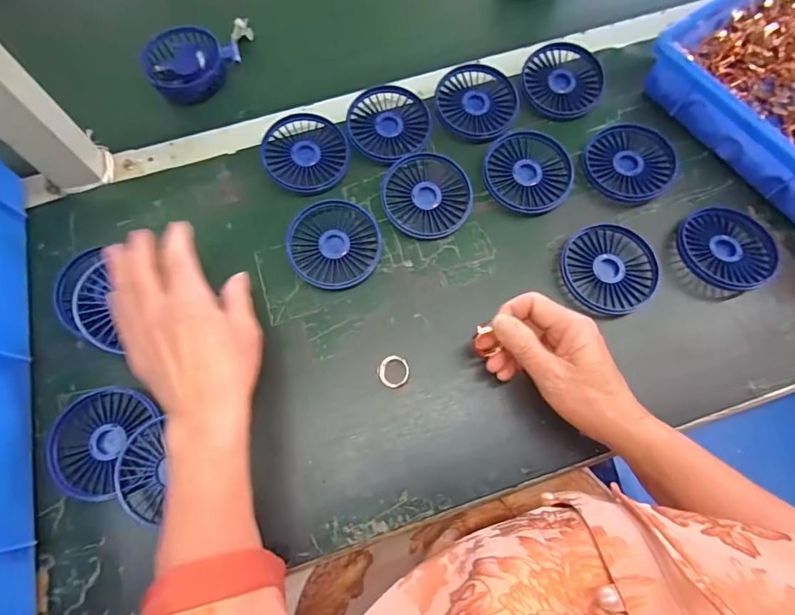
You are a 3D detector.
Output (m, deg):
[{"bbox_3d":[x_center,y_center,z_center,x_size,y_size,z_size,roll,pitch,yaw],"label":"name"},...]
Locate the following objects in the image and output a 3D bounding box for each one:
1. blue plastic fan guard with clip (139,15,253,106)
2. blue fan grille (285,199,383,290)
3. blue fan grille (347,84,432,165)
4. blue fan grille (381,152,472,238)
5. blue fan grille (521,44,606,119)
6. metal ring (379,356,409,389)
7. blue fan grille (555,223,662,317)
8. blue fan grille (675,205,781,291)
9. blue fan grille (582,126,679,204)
[{"bbox_3d":[-0.229,-0.292,0.505,0.127,0.033,0.090,-20,72,-7],"label":"blue plastic fan guard with clip"},{"bbox_3d":[-0.060,-0.060,0.418,0.084,0.016,0.086,0,73,0],"label":"blue fan grille"},{"bbox_3d":[-0.010,-0.193,0.453,0.085,0.009,0.090,-30,75,-9],"label":"blue fan grille"},{"bbox_3d":[0.029,-0.110,0.431,0.085,0.019,0.083,0,73,0],"label":"blue fan grille"},{"bbox_3d":[0.178,-0.246,0.471,0.086,0.010,0.090,0,73,0],"label":"blue fan grille"},{"bbox_3d":[-0.003,0.056,0.382,0.027,0.009,0.028,0,73,0],"label":"metal ring"},{"bbox_3d":[0.196,-0.035,0.408,0.083,0.016,0.087,-40,76,-11],"label":"blue fan grille"},{"bbox_3d":[0.310,-0.057,0.411,0.085,0.017,0.083,0,73,0],"label":"blue fan grille"},{"bbox_3d":[0.234,-0.146,0.440,0.086,0.019,0.086,0,73,0],"label":"blue fan grille"}]

